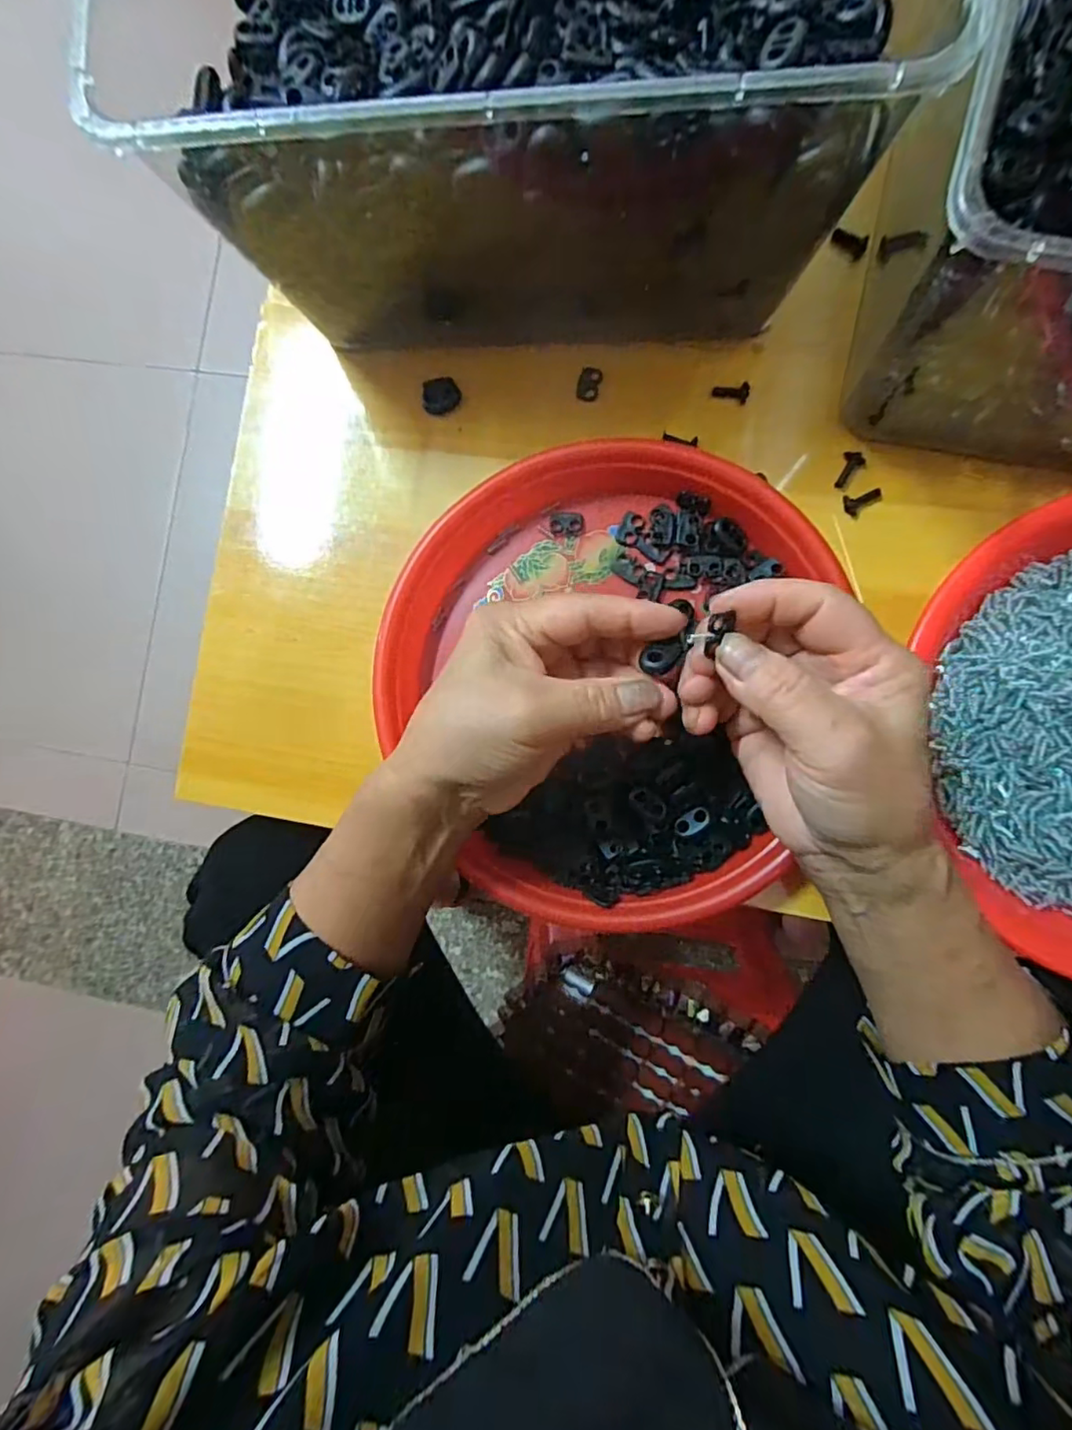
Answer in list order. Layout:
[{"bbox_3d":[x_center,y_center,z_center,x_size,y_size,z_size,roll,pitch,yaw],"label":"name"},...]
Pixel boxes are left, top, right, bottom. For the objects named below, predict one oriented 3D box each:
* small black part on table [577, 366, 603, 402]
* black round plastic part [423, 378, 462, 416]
[{"bbox_3d":[0.029,-0.182,0.328,0.012,0.004,0.019,17,89,7],"label":"small black part on table"},{"bbox_3d":[-0.053,-0.179,0.336,0.021,0.005,0.019,-17,85,5],"label":"black round plastic part"}]

